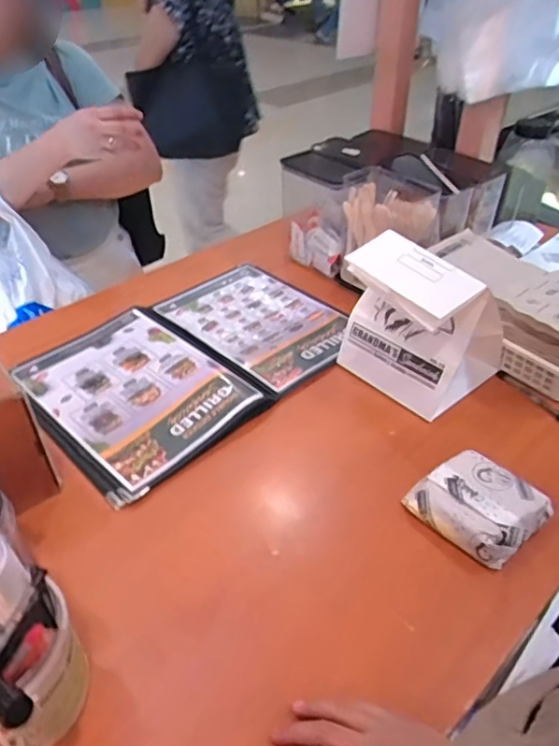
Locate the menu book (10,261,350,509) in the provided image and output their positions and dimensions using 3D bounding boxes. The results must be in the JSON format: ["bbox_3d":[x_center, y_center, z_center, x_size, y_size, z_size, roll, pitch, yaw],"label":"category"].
[{"bbox_3d":[-0.123,-0.032,0.831,0.318,0.027,0.456,33,50,32],"label":"menu book"}]

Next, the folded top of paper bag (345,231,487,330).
[{"bbox_3d":[0.162,-0.117,0.690,0.080,0.026,0.154,-37,56,-11],"label":"folded top of paper bag"}]

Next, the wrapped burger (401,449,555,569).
[{"bbox_3d":[0.211,0.141,0.603,0.106,0.047,0.115,-27,48,-29],"label":"wrapped burger"}]

